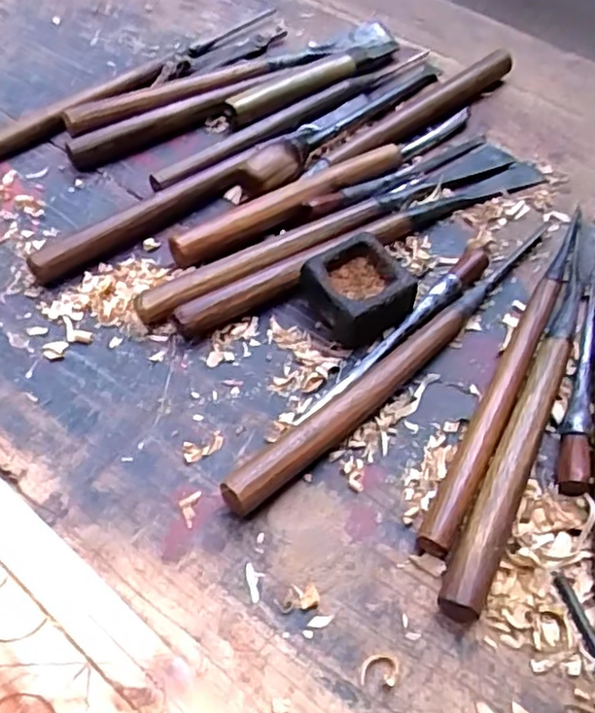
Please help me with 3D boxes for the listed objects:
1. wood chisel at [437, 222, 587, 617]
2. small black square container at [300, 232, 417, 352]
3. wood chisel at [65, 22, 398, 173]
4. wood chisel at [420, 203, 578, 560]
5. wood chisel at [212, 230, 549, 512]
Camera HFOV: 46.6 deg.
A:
[{"bbox_3d":[0.118,0.015,0.344,0.021,0.017,0.242,22,58,13],"label":"wood chisel"},{"bbox_3d":[0.032,-0.037,0.373,0.045,0.027,0.054,-28,61,-19],"label":"small black square container"},{"bbox_3d":[-0.034,-0.182,0.478,0.254,0.019,0.034,-30,62,-20],"label":"wood chisel"},{"bbox_3d":[0.112,0.000,0.357,0.014,0.015,0.230,25,59,15],"label":"wood chisel"},{"bbox_3d":[0.057,-0.002,0.354,0.239,0.020,0.016,-39,65,-24],"label":"wood chisel"}]

